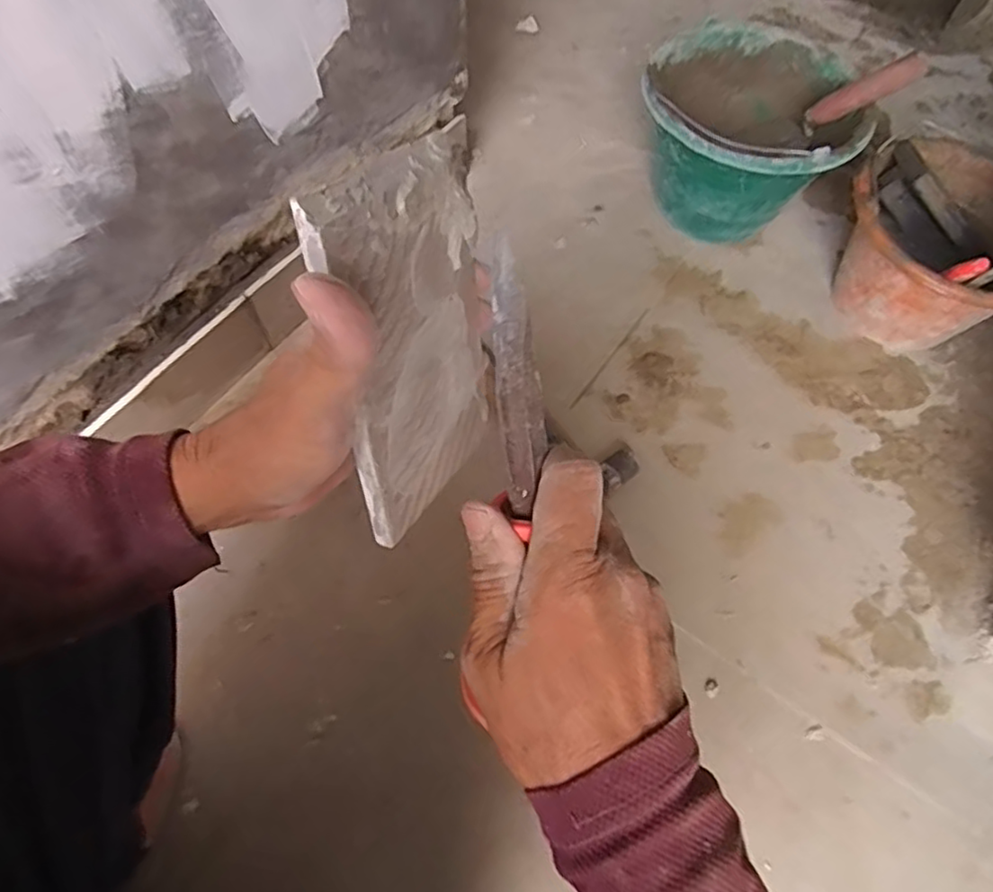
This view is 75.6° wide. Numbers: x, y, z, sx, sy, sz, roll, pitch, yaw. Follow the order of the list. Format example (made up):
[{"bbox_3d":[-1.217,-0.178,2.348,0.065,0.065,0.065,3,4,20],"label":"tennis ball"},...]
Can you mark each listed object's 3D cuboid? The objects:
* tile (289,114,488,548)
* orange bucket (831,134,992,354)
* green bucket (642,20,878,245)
[{"bbox_3d":[-0.032,-0.041,0.268,0.007,0.148,0.093,14,42,24],"label":"tile"},{"bbox_3d":[0.518,-0.240,0.791,0.207,0.174,0.249,23,65,11],"label":"orange bucket"},{"bbox_3d":[0.318,-0.404,0.866,0.255,0.184,0.262,1,64,-2],"label":"green bucket"}]

